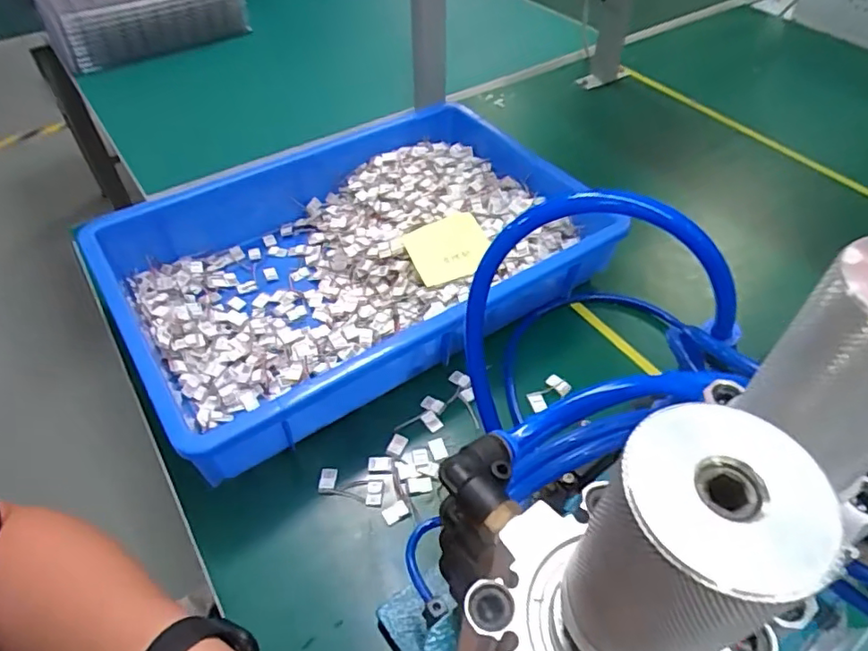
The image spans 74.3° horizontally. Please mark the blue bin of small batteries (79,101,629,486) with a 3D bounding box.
[{"bbox_3d":[-0.068,-0.079,0.571,0.450,0.077,0.310,-28,54,-22],"label":"blue bin of small batteries"}]

